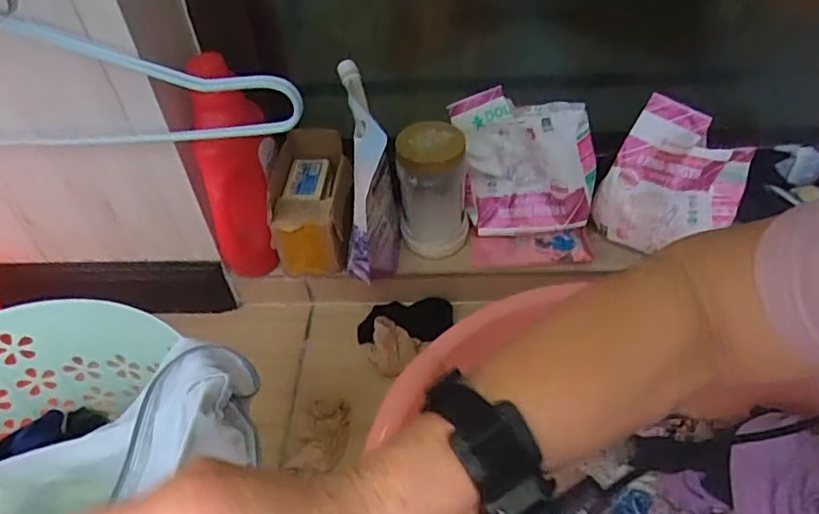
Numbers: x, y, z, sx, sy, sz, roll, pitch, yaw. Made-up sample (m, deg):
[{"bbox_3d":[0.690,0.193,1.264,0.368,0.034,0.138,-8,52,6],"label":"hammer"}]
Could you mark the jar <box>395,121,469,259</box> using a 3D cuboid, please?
[{"bbox_3d":[0.031,-0.093,0.831,0.089,0.165,0.080,-5,45,-1],"label":"jar"}]

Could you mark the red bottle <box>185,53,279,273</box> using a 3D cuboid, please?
[{"bbox_3d":[-0.213,-0.094,0.747,0.095,0.290,0.085,-22,48,-17],"label":"red bottle"}]

